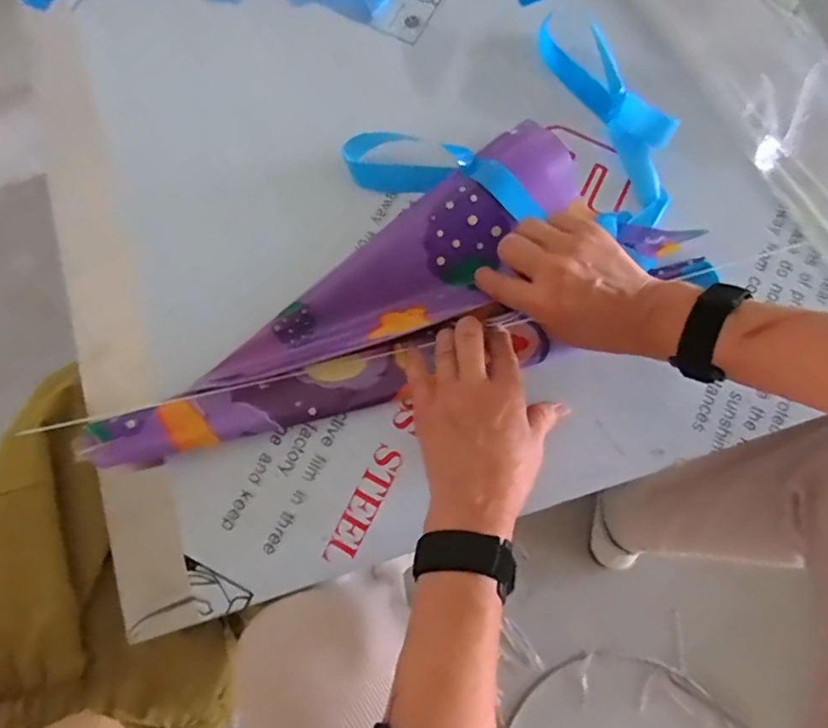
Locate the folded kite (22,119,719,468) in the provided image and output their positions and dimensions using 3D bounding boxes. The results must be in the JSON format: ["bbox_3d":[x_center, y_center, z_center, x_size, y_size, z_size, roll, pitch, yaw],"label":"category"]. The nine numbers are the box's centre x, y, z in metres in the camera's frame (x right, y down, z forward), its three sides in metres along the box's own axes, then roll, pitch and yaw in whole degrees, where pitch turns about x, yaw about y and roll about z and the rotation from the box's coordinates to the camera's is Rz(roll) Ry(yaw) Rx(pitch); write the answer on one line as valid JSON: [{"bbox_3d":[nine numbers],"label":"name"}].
[{"bbox_3d":[-0.022,-0.036,0.461,0.481,0.037,0.159,-30,77,-6],"label":"folded kite"}]

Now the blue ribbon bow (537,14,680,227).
[{"bbox_3d":[0.179,-0.226,0.512,0.058,0.030,0.204,-20,76,-5],"label":"blue ribbon bow"}]

